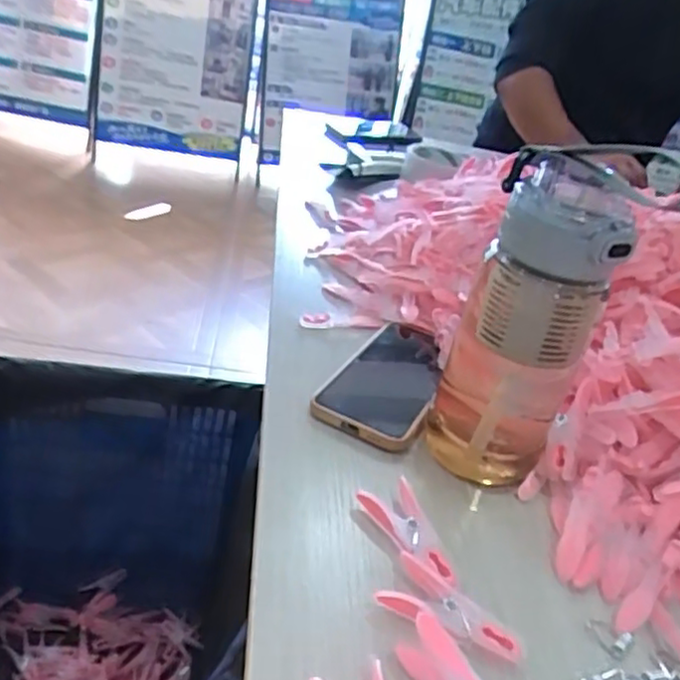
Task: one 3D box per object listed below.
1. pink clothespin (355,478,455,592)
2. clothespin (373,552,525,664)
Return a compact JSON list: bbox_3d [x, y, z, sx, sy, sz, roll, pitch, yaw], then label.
[{"bbox_3d":[0.043,0.114,0.416,0.032,0.010,0.078,-7,37,-30],"label":"pink clothespin"},{"bbox_3d":[0.059,0.143,0.368,0.077,0.009,0.036,28,34,22],"label":"clothespin"}]

